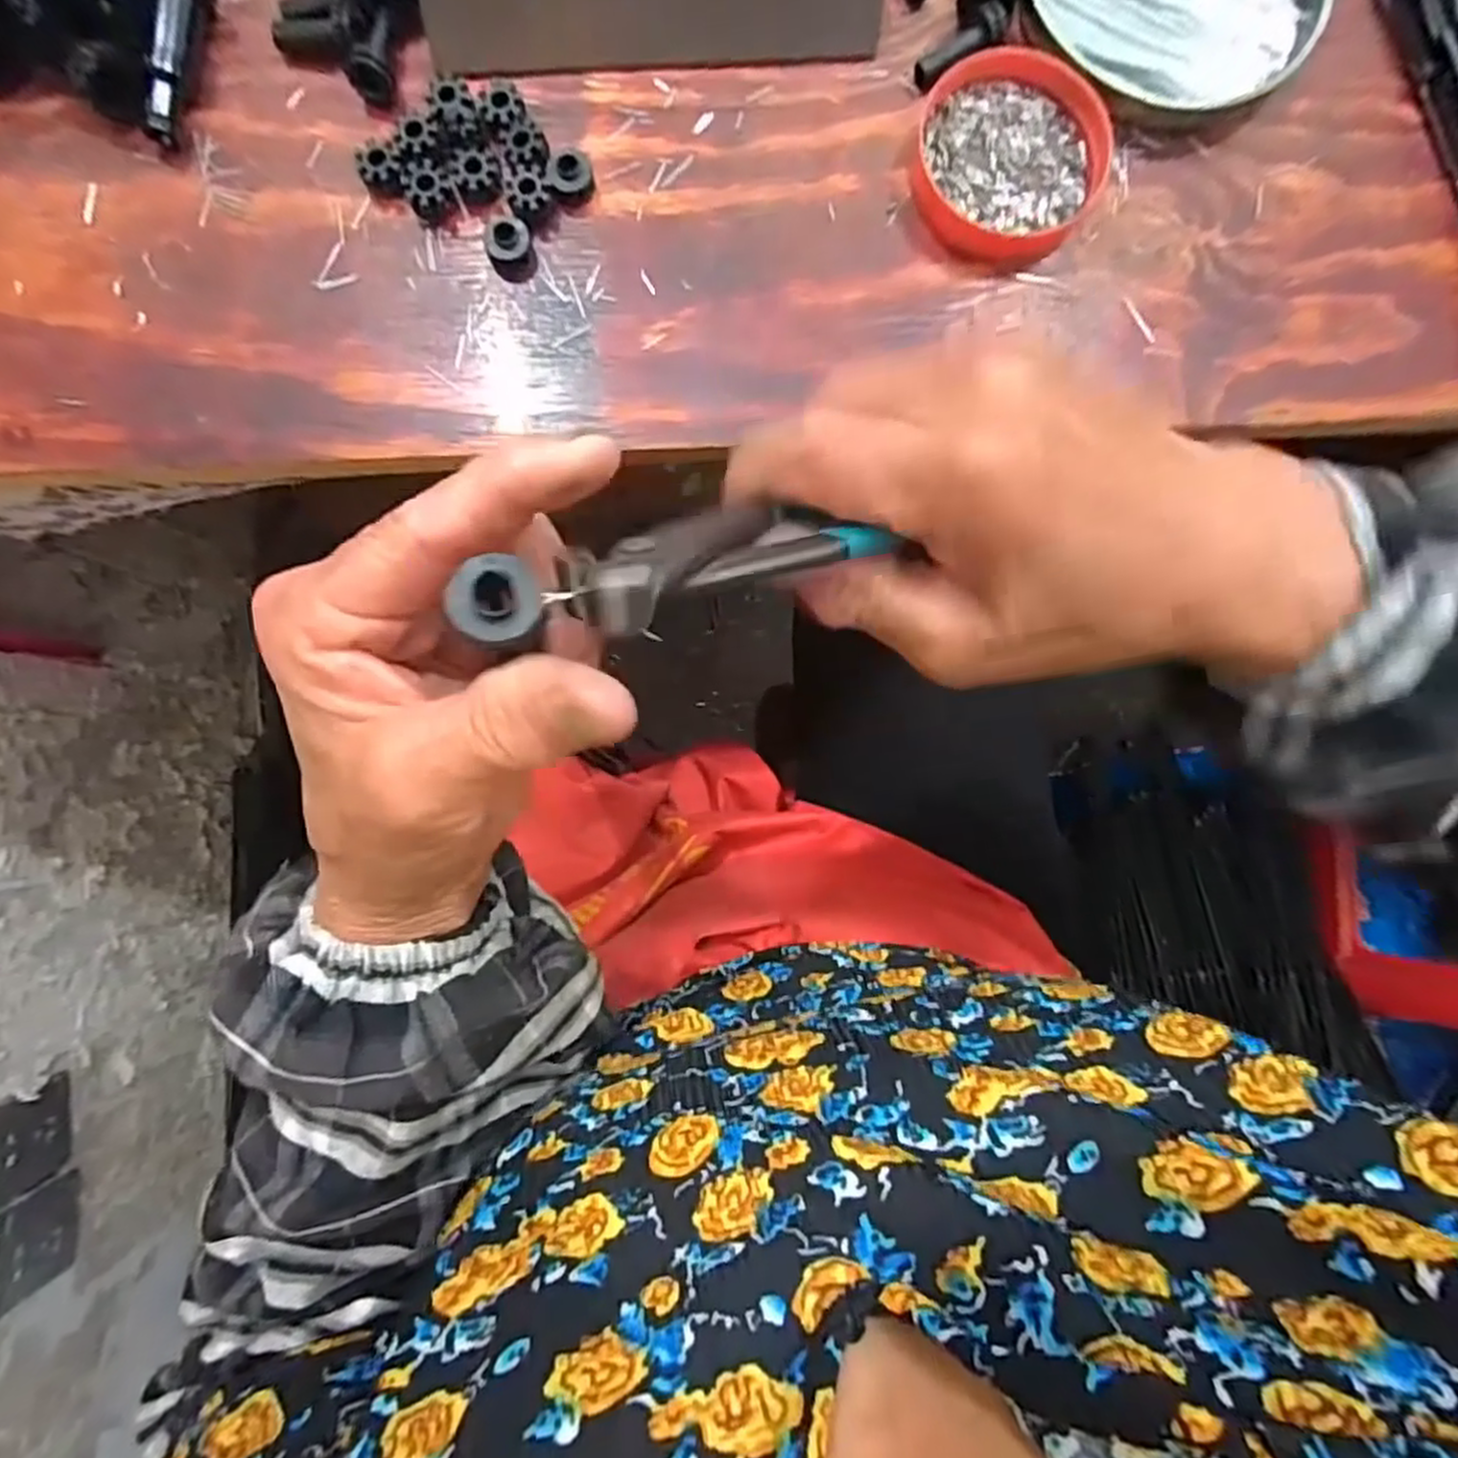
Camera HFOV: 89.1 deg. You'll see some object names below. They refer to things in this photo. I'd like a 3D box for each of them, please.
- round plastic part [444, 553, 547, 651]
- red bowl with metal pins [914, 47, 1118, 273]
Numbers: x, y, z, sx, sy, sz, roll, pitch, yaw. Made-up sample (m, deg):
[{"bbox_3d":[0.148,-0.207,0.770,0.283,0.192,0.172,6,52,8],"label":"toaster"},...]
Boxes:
[{"bbox_3d":[-0.046,-0.026,0.148,0.016,0.008,0.016,-10,89,-2],"label":"round plastic part"},{"bbox_3d":[0.119,-0.238,0.310,0.078,0.017,0.075,0,88,-2],"label":"red bowl with metal pins"}]

